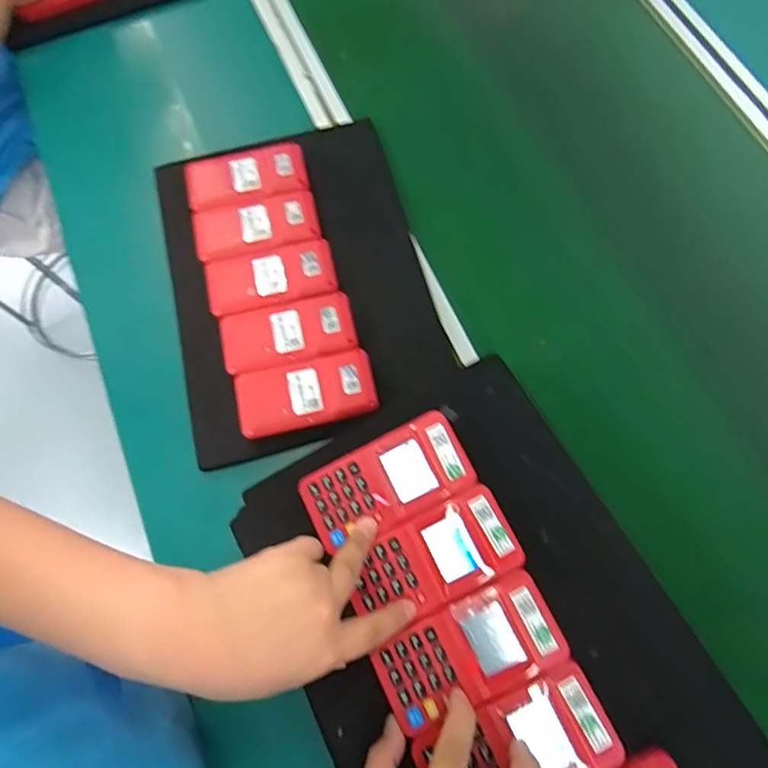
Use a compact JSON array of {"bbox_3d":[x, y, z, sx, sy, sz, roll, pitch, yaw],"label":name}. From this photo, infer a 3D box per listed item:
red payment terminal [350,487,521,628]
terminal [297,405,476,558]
[{"bbox_3d":[0.033,0.123,0.370,0.114,0.019,0.060,-26,71,-7],"label":"red payment terminal"},{"bbox_3d":[0.001,0.072,0.388,0.119,0.020,0.063,-26,71,-7],"label":"terminal"}]

